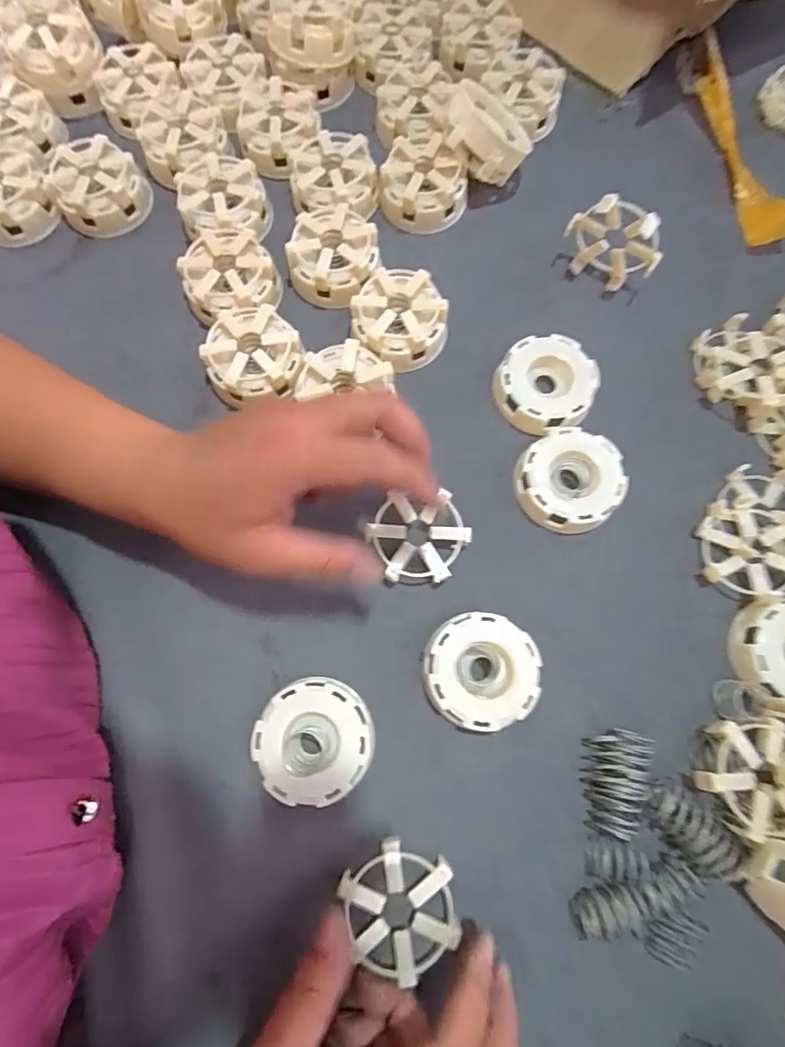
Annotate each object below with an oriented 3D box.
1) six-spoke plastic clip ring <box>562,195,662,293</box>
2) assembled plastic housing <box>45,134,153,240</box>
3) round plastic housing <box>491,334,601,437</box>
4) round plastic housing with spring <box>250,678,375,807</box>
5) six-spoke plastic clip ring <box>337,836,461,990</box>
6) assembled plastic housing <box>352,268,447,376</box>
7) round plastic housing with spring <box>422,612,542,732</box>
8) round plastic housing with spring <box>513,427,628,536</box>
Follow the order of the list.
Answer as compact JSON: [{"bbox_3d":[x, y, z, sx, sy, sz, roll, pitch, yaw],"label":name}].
[{"bbox_3d":[0.152,-0.193,0.349,0.065,0.059,0.017,32,78,9],"label":"six-spoke plastic clip ring"},{"bbox_3d":[-0.222,-0.253,0.384,0.064,0.032,0.062,-43,80,-10],"label":"assembled plastic housing"},{"bbox_3d":[0.103,-0.093,0.344,0.062,0.025,0.065,0,75,1],"label":"round plastic housing"},{"bbox_3d":[-0.044,0.121,0.287,0.064,0.021,0.063,0,75,1],"label":"round plastic housing with spring"},{"bbox_3d":[0.004,0.197,0.259,0.056,0.009,0.061,-17,75,-3],"label":"six-spoke plastic clip ring"},{"bbox_3d":[0.006,-0.140,0.355,0.063,0.039,0.062,0,75,1],"label":"assembled plastic housing"},{"bbox_3d":[0.051,0.086,0.296,0.064,0.021,0.062,0,75,1],"label":"round plastic housing with spring"},{"bbox_3d":[0.113,-0.027,0.325,0.063,0.024,0.063,0,75,1],"label":"round plastic housing with spring"}]

